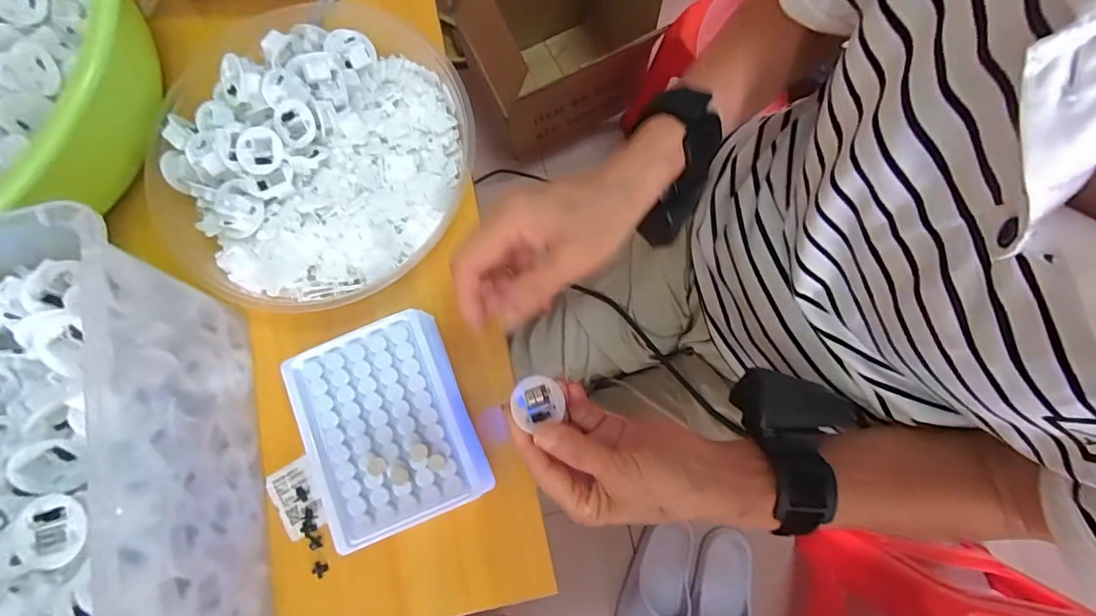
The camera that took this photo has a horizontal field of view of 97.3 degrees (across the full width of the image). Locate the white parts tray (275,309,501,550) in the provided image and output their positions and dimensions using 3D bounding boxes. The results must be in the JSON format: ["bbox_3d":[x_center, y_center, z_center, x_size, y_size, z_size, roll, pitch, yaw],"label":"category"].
[{"bbox_3d":[-0.113,0.080,0.327,0.118,0.030,0.129,-23,80,-3],"label":"white parts tray"}]

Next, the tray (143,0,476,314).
[{"bbox_3d":[-0.172,-0.113,0.351,0.205,0.043,0.233,39,82,8],"label":"tray"}]

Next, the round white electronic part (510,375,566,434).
[{"bbox_3d":[-0.007,0.053,0.281,0.030,0.012,0.027,-22,80,-3],"label":"round white electronic part"}]

